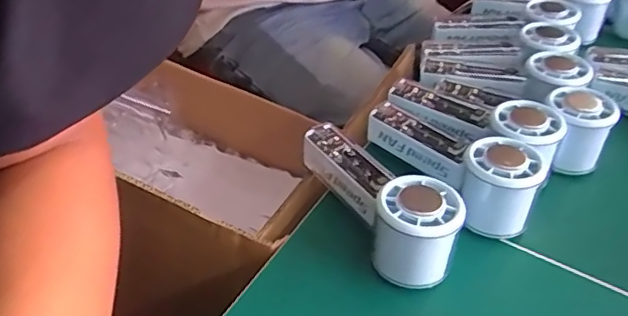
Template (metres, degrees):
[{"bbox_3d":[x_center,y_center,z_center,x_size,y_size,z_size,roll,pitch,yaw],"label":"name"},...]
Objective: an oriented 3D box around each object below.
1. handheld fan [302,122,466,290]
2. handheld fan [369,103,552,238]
[{"bbox_3d":[0.049,0.027,0.428,0.053,0.063,0.147,-15,46,-23],"label":"handheld fan"},{"bbox_3d":[0.110,-0.003,0.465,0.054,0.056,0.156,-24,50,-30],"label":"handheld fan"}]

